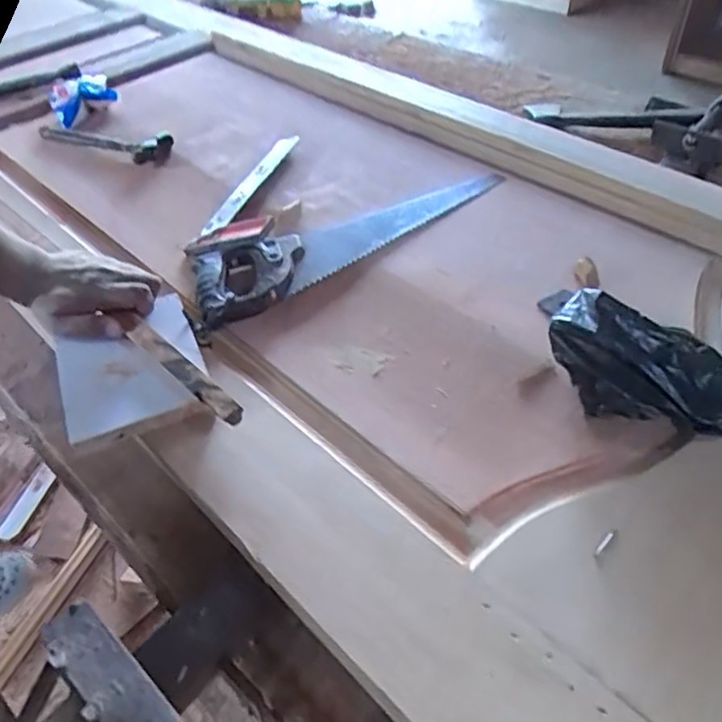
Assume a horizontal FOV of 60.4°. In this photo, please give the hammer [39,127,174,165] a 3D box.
[{"bbox_3d":[-0.428,-0.383,1.055,0.270,0.022,0.090,23,50,23],"label":"hammer"}]

